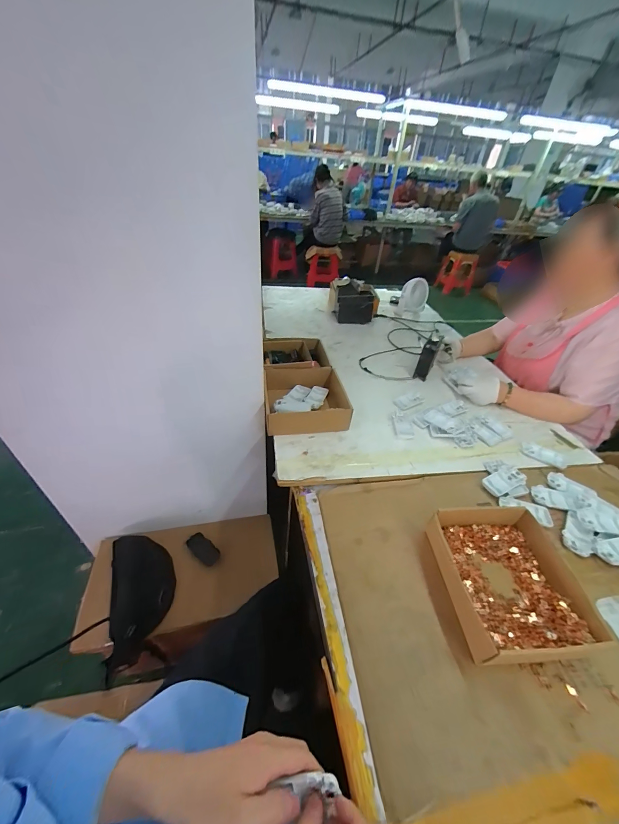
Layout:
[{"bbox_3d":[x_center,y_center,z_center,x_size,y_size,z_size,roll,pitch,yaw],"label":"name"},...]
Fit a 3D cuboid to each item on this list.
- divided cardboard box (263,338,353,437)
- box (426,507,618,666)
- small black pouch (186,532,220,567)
[{"bbox_3d":[-0.028,-0.093,0.895,0.216,0.075,0.374,-3,43,-10],"label":"divided cardboard box"},{"bbox_3d":[0.327,0.266,0.513,0.207,0.069,0.228,-2,43,-9],"label":"box"},{"bbox_3d":[-0.325,0.420,0.950,0.112,0.024,0.053,30,46,26],"label":"small black pouch"}]

